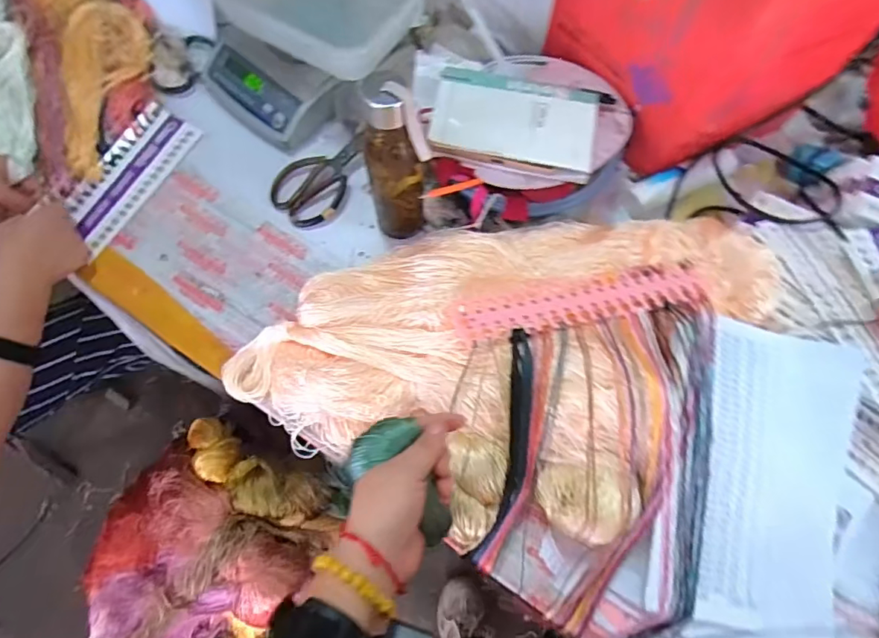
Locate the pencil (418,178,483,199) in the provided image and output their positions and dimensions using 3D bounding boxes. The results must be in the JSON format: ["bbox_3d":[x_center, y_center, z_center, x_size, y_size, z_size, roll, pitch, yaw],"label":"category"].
[{"bbox_3d":[0.014,-0.158,0.615,0.079,0.011,0.010,-17,72,-4],"label":"pencil"}]

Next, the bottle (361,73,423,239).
[{"bbox_3d":[-0.050,-0.170,0.575,0.067,0.223,0.051,-10,71,-2],"label":"bottle"}]

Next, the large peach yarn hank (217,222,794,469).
[{"bbox_3d":[0.071,0.031,0.563,0.636,0.094,0.307,-5,71,0],"label":"large peach yarn hank"}]

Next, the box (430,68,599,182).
[{"bbox_3d":[0.095,-0.248,0.630,0.199,0.021,0.135,7,71,4],"label":"box"}]

